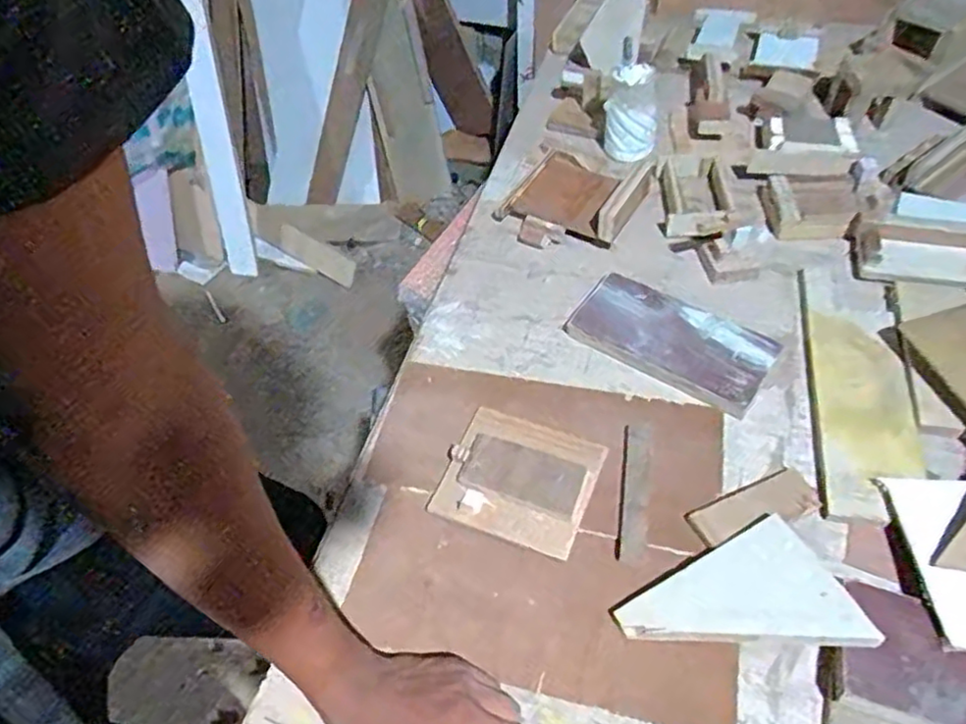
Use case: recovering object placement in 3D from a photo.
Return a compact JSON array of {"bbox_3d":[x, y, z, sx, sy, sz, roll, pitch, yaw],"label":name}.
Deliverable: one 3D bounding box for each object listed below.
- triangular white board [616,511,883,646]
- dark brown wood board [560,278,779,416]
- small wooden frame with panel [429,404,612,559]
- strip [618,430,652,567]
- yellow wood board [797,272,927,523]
[{"bbox_3d":[0.190,0.189,0.479,0.150,0.013,0.104,-29,52,-5],"label":"triangular white board"},{"bbox_3d":[0.188,-0.025,0.659,0.193,0.019,0.094,28,61,24],"label":"dark brown wood board"},{"bbox_3d":[0.031,0.102,0.578,0.128,0.029,0.111,17,57,18],"label":"small wooden frame with panel"},{"bbox_3d":[0.132,0.111,0.563,0.021,0.007,0.128,6,54,10],"label":"strip"},{"bbox_3d":[0.346,0.035,0.598,0.087,0.017,0.232,4,59,9],"label":"yellow wood board"}]

